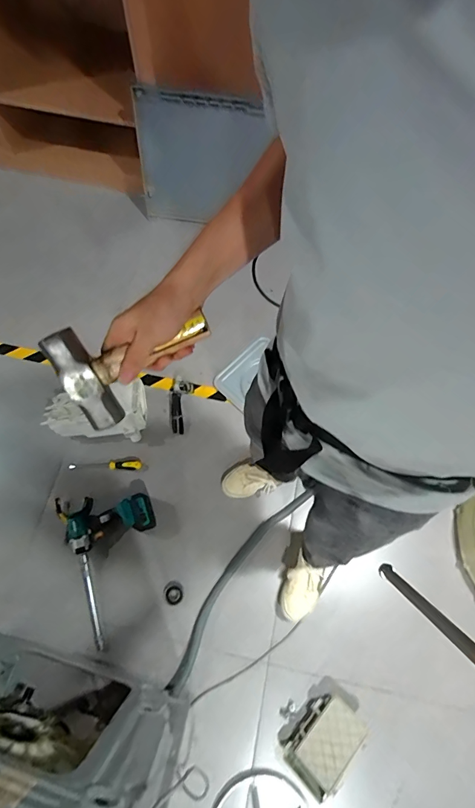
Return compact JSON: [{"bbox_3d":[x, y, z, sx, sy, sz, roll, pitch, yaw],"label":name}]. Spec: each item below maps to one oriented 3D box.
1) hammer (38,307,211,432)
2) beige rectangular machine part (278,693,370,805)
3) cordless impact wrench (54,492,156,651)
[{"bbox_3d":[-0.113,-0.059,0.437,0.164,0.038,0.111,-33,110,-8],"label":"hammer"},{"bbox_3d":[0.226,0.890,1.060,0.204,0.092,0.141,-39,75,-16],"label":"beige rectangular machine part"},{"bbox_3d":[-0.377,0.422,1.213,0.272,0.065,0.399,-24,71,-11],"label":"cordless impact wrench"}]

